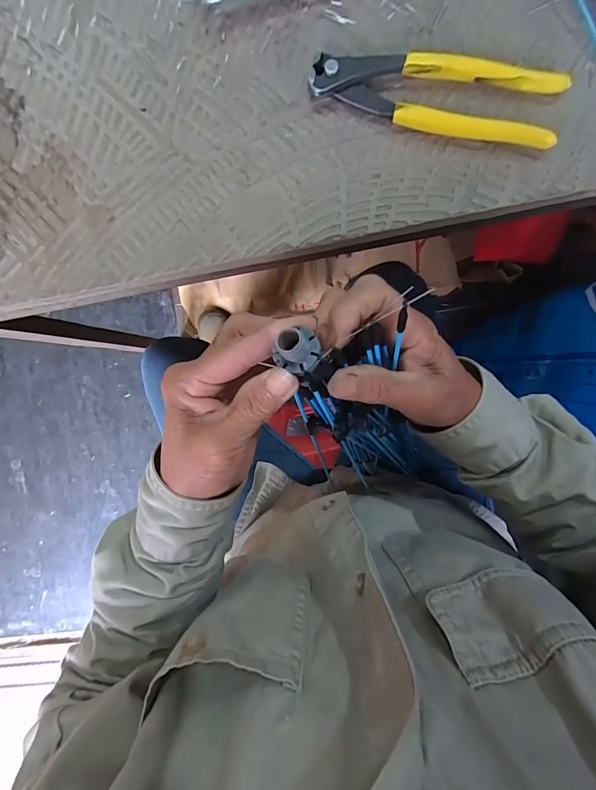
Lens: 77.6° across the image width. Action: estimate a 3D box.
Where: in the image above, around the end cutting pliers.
[{"bbox_3d":[0.090,-0.201,0.250,0.161,0.018,0.042,13,93,5],"label":"end cutting pliers"}]

